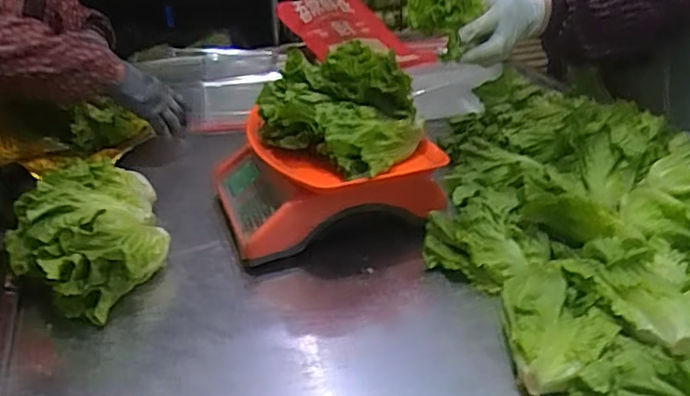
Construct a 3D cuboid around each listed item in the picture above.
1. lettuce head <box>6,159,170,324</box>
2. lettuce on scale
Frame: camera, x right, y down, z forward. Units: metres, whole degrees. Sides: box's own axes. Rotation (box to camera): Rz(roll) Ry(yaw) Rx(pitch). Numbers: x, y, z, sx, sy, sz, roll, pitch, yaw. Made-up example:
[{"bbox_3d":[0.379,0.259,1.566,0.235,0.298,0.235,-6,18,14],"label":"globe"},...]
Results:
[{"bbox_3d":[-0.331,0.044,0.794,0.175,0.123,0.235,-11,31,-18],"label":"lettuce head"},{"bbox_3d":[-0.015,-0.131,0.833,0.212,0.120,0.147,18,35,30],"label":"lettuce on scale"}]

